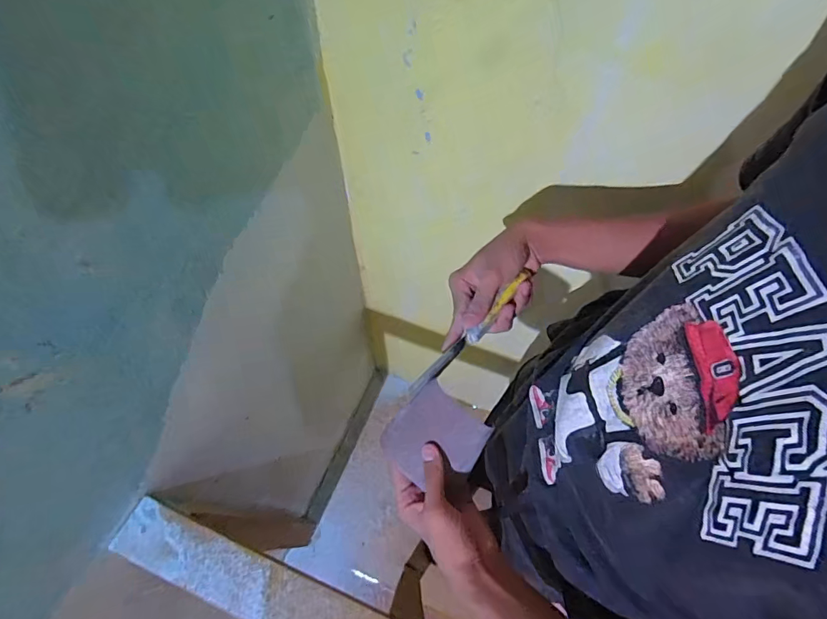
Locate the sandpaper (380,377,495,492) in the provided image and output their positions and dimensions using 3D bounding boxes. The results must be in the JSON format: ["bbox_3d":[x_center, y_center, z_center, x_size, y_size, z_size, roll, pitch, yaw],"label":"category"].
[{"bbox_3d":[0.020,0.132,0.452,0.088,0.007,0.093,38,95,13],"label":"sandpaper"}]

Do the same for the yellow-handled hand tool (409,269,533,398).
[{"bbox_3d":[0.061,0.027,0.465,0.175,0.018,0.014,-44,70,-8],"label":"yellow-handled hand tool"}]

